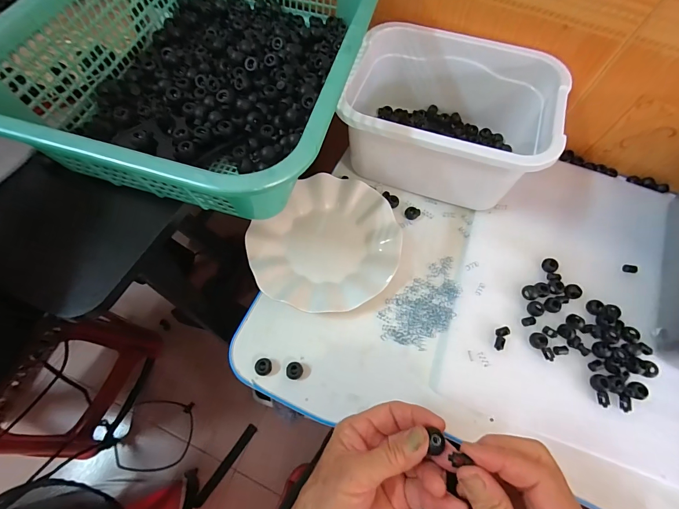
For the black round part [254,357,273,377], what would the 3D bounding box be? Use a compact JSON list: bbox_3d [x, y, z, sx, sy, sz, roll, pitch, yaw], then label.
[{"bbox_3d":[-0.081,0.121,0.359,0.017,0.011,0.017,1,65,-2],"label":"black round part"}]

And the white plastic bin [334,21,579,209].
[{"bbox_3d":[0.137,-0.176,0.440,0.244,0.115,0.189,13,66,6],"label":"white plastic bin"}]

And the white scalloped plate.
[{"bbox_3d":[-0.014,-0.014,0.417,0.166,0.023,0.181,1,65,-2],"label":"white scalloped plate"}]

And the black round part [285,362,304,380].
[{"bbox_3d":[-0.048,0.125,0.359,0.017,0.012,0.018,1,65,-2],"label":"black round part"}]

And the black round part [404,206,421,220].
[{"bbox_3d":[0.098,-0.056,0.452,0.018,0.011,0.016,-24,68,-14],"label":"black round part"}]

